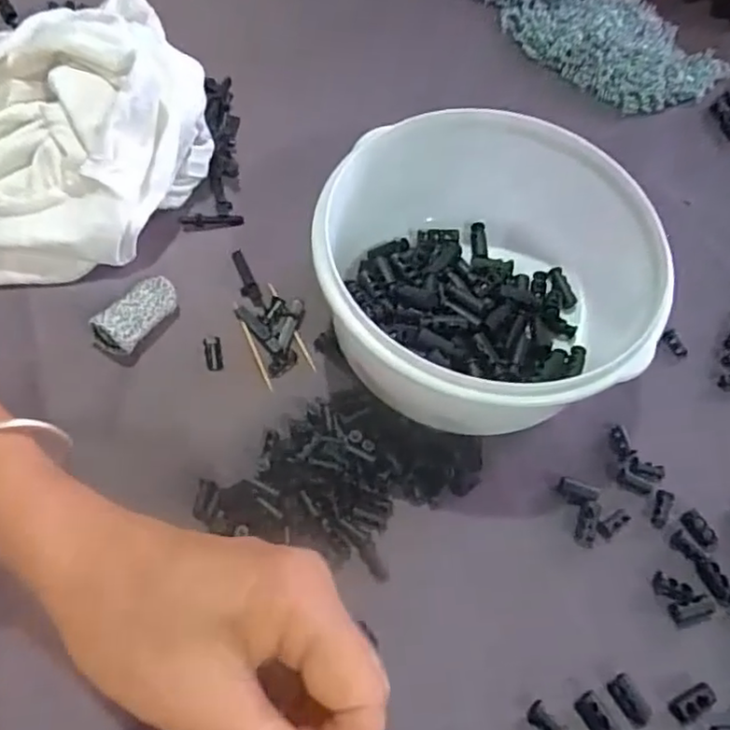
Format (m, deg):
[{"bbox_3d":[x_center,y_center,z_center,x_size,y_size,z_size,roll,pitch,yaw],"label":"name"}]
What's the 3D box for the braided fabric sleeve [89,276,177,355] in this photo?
[{"bbox_3d":[-0.119,-0.027,0.337,0.023,0.018,0.047,31,63,11],"label":"braided fabric sleeve"}]

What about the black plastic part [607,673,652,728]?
[{"bbox_3d":[0.114,0.143,0.273,0.011,0.004,0.020,-27,68,-19],"label":"black plastic part"}]

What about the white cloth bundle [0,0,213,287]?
[{"bbox_3d":[-0.198,-0.132,0.363,0.210,0.064,0.178,-20,65,-16],"label":"white cloth bundle"}]

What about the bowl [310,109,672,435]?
[{"bbox_3d":[0.055,-0.040,0.322,0.147,0.075,0.155,3,61,-5],"label":"bowl"}]

